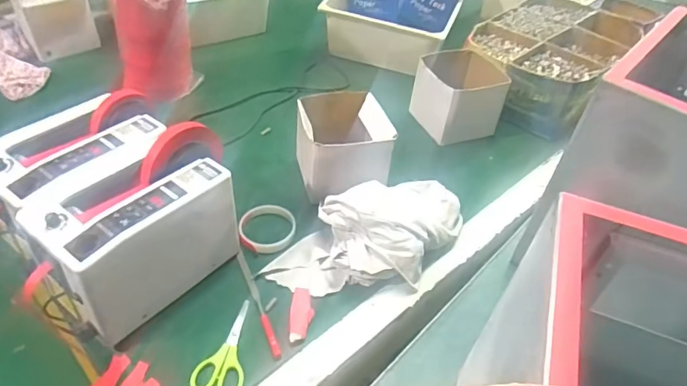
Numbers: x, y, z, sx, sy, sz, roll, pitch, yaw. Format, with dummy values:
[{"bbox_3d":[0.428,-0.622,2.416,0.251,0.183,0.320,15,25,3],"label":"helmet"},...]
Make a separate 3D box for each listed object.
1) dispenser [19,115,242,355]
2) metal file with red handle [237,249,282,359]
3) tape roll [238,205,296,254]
[{"bbox_3d":[-0.252,0.041,0.621,0.148,0.153,0.267,30,49,23],"label":"dispenser"},{"bbox_3d":[-0.112,0.138,0.643,0.013,0.007,0.175,-14,47,-19],"label":"metal file with red handle"},{"bbox_3d":[-0.112,0.052,0.729,0.082,0.017,0.078,3,44,-3],"label":"tape roll"}]

